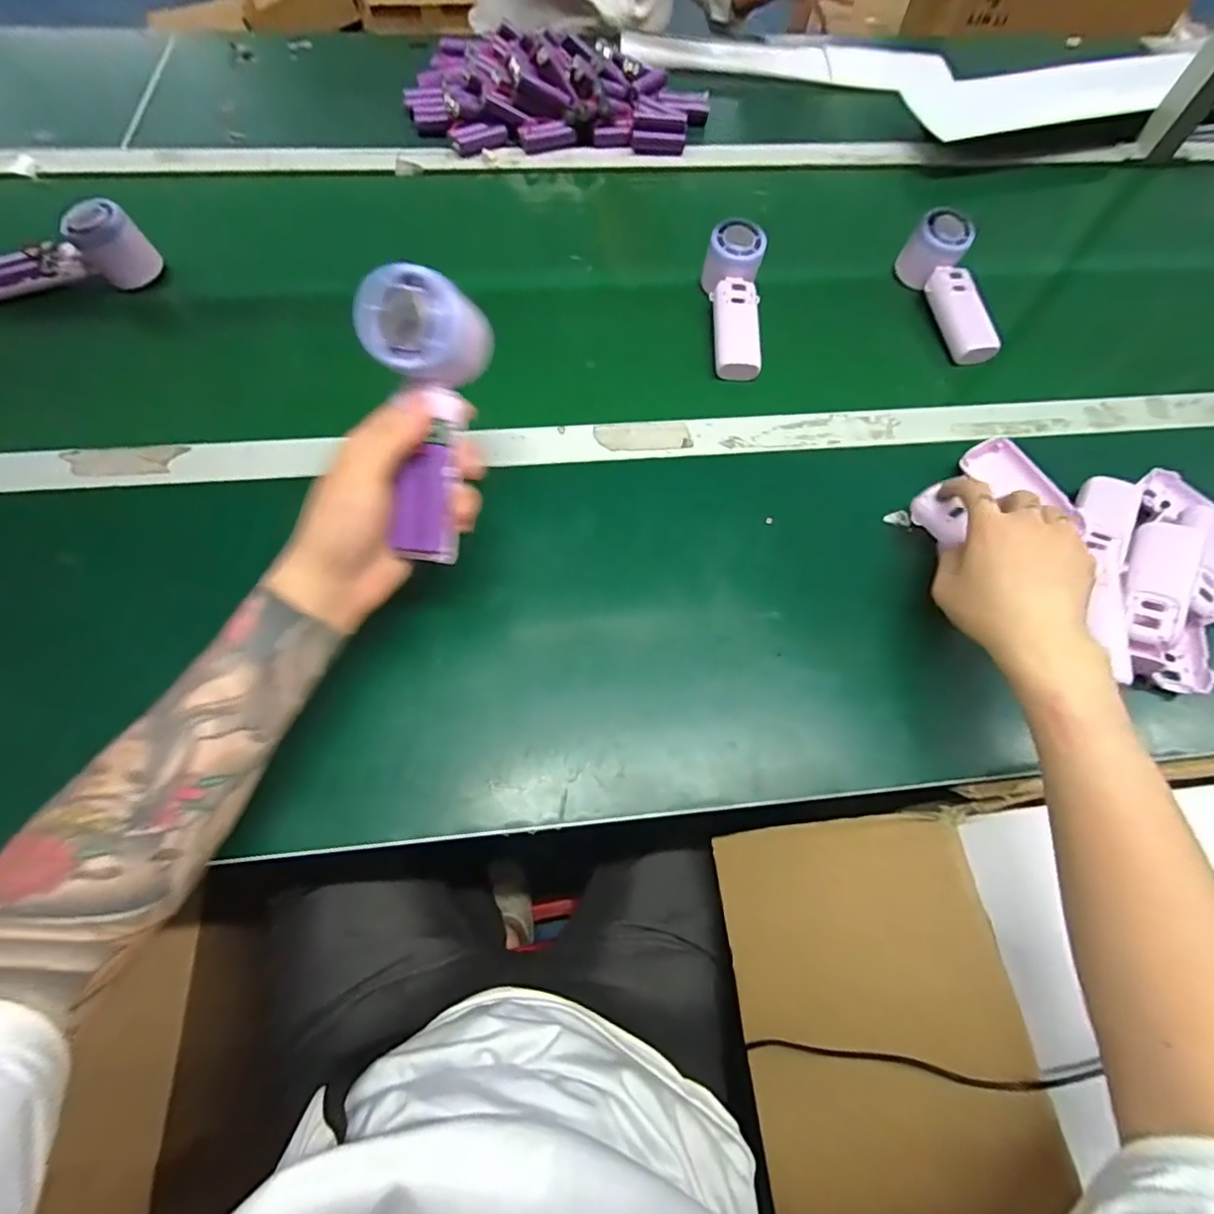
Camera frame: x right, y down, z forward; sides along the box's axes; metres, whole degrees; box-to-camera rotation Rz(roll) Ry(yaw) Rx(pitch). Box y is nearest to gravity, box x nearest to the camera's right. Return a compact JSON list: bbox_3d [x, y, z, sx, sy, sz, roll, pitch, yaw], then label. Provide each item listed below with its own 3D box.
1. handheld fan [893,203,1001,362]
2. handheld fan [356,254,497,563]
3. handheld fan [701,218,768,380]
[{"bbox_3d":[0.356,-0.329,0.574,0.052,0.057,0.157,-6,66,-5],"label":"handheld fan"},{"bbox_3d":[-0.111,-0.112,0.345,0.060,0.049,0.163,6,104,0],"label":"handheld fan"},{"bbox_3d":[0.128,-0.307,0.566,0.055,0.054,0.170,1,79,-2],"label":"handheld fan"}]

